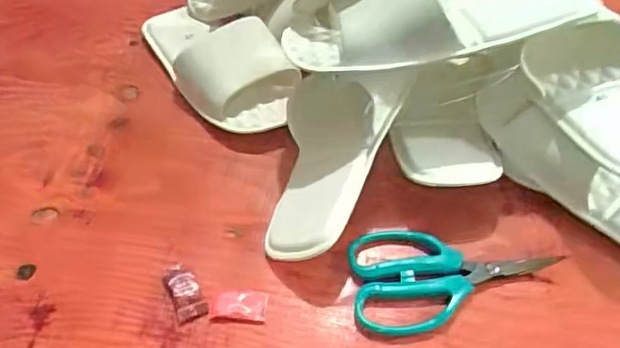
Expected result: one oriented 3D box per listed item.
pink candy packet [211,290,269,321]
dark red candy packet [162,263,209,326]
[{"bbox_3d":[-0.052,0.096,0.415,0.039,0.005,0.022,4,49,6],"label":"pink candy packet"},{"bbox_3d":[-0.095,0.087,0.424,0.023,0.007,0.053,-22,52,-16],"label":"dark red candy packet"}]

